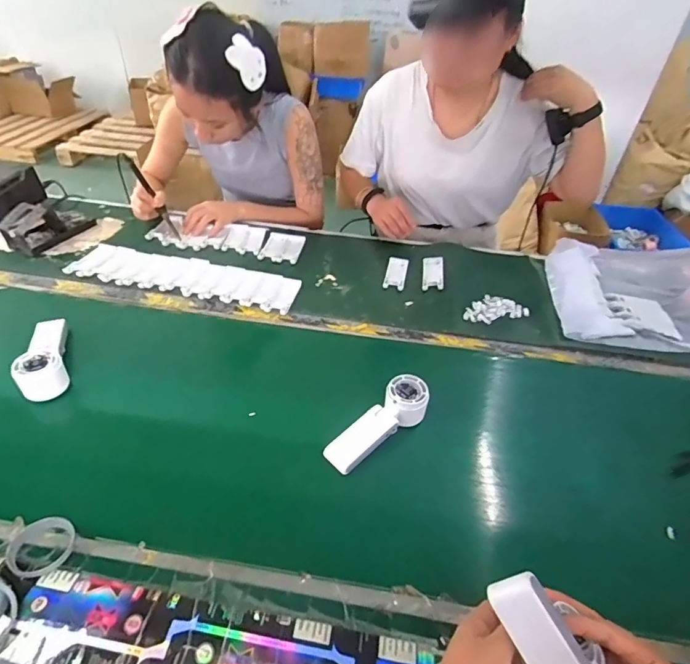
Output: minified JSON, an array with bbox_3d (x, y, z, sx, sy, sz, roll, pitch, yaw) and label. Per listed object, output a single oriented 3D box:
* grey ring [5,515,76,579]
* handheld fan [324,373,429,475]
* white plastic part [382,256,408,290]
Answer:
[{"bbox_3d":[-0.309,0.219,0.459,0.055,0.014,0.059,3,40,-3],"label":"grey ring"},{"bbox_3d":[0.047,0.125,0.610,0.167,0.036,0.054,-37,55,-21],"label":"handheld fan"},{"bbox_3d":[0.107,-0.122,0.920,0.042,0.009,0.112,11,41,6],"label":"white plastic part"}]

